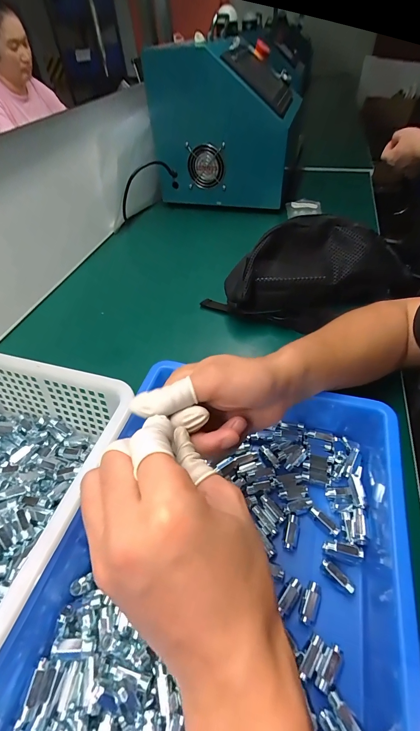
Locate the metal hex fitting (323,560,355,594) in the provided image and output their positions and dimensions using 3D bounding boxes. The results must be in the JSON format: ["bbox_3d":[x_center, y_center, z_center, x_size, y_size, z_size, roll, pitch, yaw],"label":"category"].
[{"bbox_3d":[0.103,0.169,0.245,0.007,0.008,0.027,-37,56,-26],"label":"metal hex fitting"}]

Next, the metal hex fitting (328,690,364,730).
[{"bbox_3d":[0.088,0.225,0.195,0.009,0.007,0.027,-25,51,-18],"label":"metal hex fitting"}]

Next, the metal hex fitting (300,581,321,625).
[{"bbox_3d":[0.078,0.183,0.236,0.012,0.008,0.028,23,53,23],"label":"metal hex fitting"}]

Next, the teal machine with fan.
[{"bbox_3d":[0.050,-0.559,0.726,0.289,0.272,0.262,11,49,13],"label":"teal machine with fan"}]

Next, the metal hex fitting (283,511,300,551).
[{"bbox_3d":[0.073,0.146,0.270,0.011,0.009,0.030,15,50,16],"label":"metal hex fitting"}]

